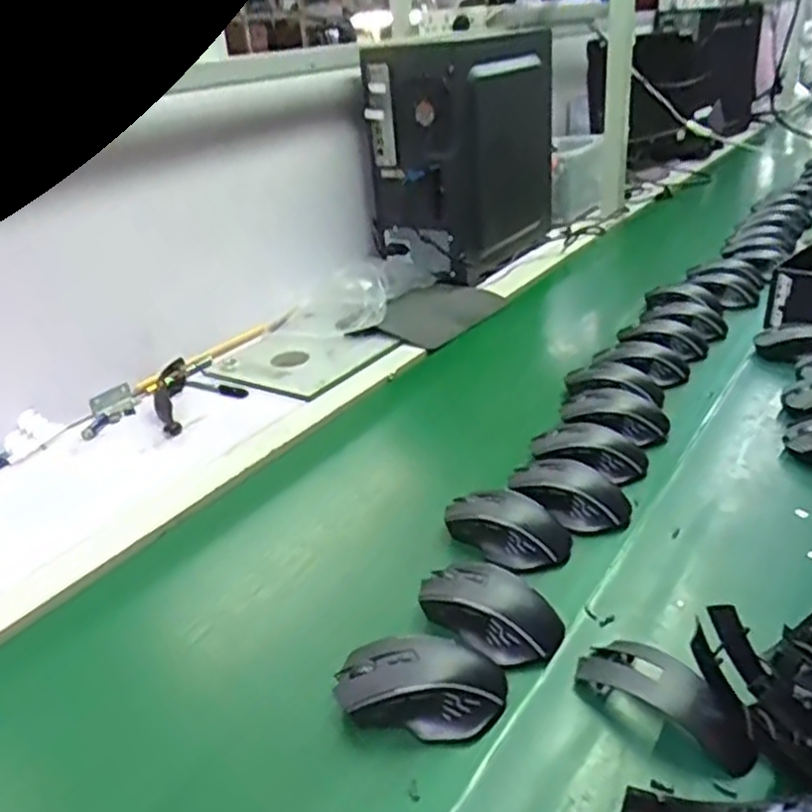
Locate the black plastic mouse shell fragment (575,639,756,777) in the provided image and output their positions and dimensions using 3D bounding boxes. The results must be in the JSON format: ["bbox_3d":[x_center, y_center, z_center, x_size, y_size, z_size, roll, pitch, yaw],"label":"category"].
[{"bbox_3d":[0.172,0.191,0.488,0.042,0.033,0.119,-28,35,-36],"label":"black plastic mouse shell fragment"}]

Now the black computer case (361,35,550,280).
[{"bbox_3d":[0.108,-0.452,1.314,0.207,0.361,0.338,12,32,29],"label":"black computer case"}]

